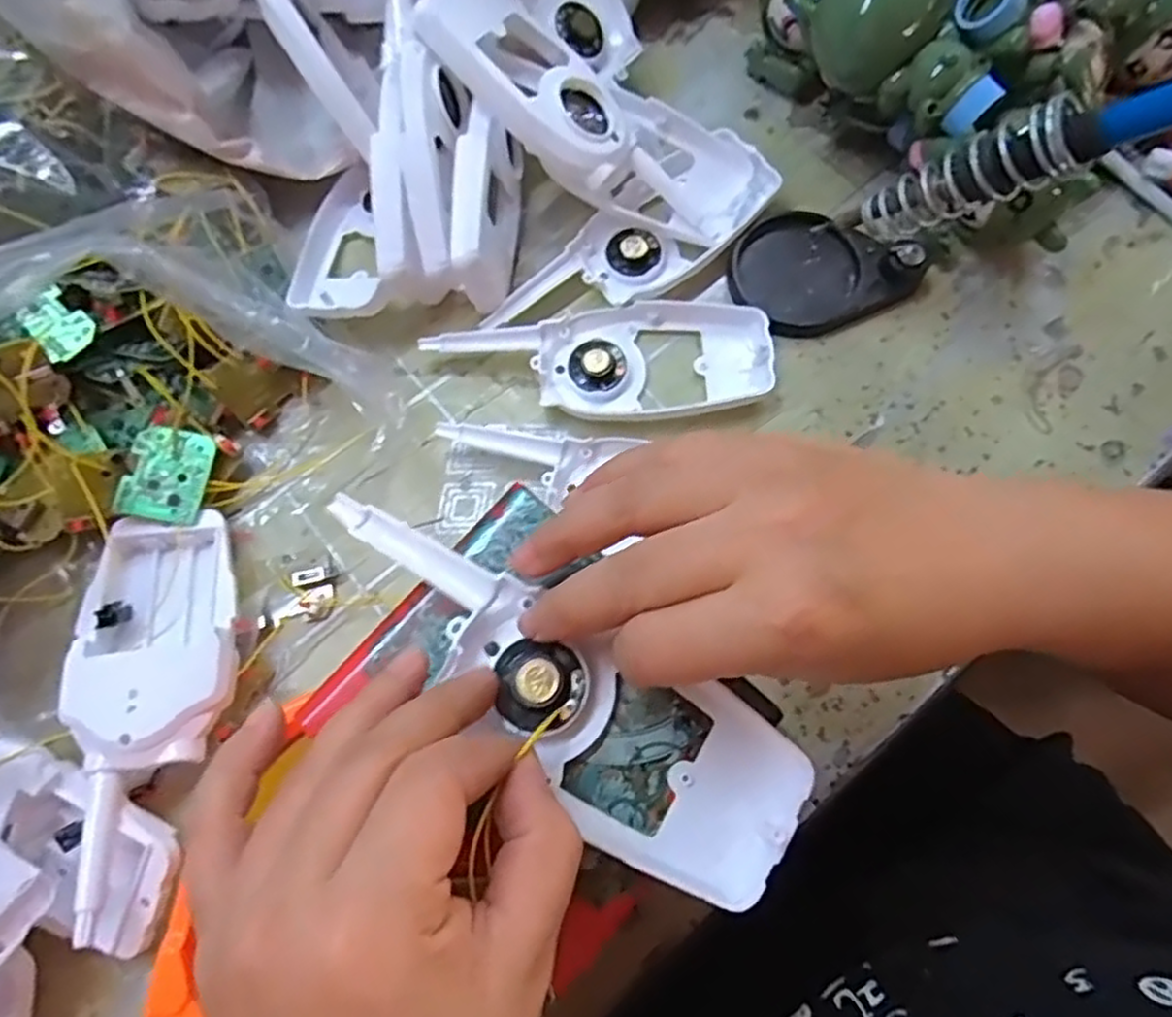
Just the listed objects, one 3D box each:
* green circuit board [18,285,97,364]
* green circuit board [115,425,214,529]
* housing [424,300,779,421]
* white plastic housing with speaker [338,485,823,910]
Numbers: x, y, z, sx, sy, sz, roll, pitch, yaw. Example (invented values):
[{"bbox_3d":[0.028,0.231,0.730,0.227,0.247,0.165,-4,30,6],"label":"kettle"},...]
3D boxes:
[{"bbox_3d":[-0.238,-0.083,0.331,0.023,0.004,0.031,-37,91,-22],"label":"green circuit board"},{"bbox_3d":[-0.190,-0.015,0.332,0.033,0.004,0.043,10,75,-13],"label":"green circuit board"},{"bbox_3d":[0.009,-0.070,0.360,0.159,0.014,0.057,-8,73,-1],"label":"housing"},{"bbox_3d":[-0.011,0.050,0.225,0.164,0.015,0.056,37,78,6],"label":"white plastic housing with speaker"}]

